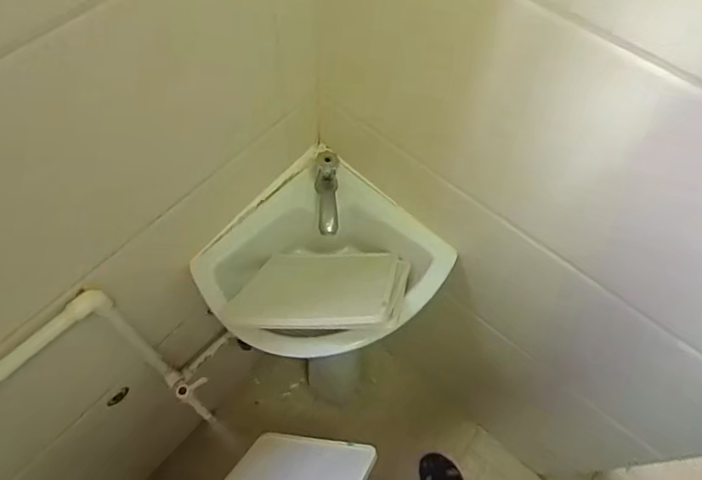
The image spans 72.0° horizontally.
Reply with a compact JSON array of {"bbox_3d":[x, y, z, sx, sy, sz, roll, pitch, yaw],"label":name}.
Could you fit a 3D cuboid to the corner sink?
[{"bbox_3d":[-0.044,0.044,0.841,0.337,0.190,0.351,39,66,18],"label":"corner sink"}]

